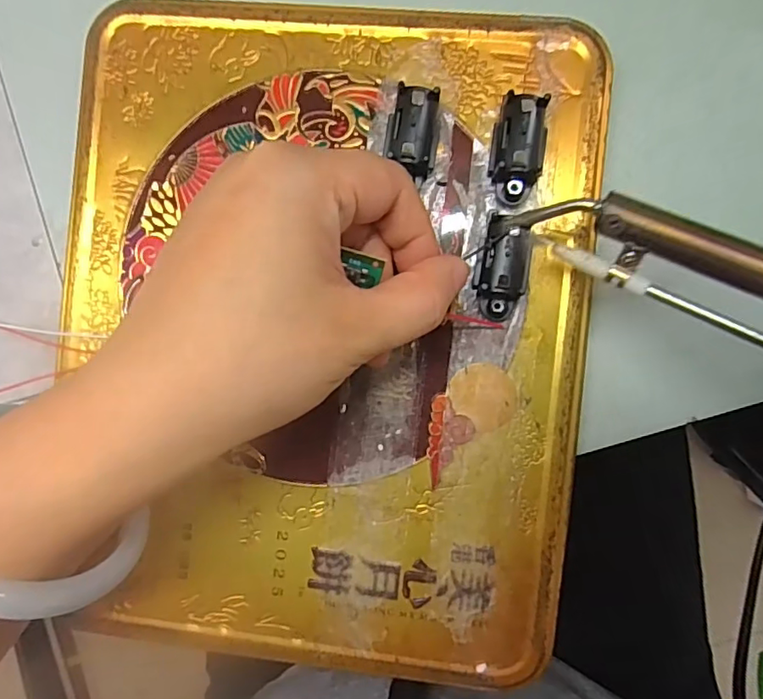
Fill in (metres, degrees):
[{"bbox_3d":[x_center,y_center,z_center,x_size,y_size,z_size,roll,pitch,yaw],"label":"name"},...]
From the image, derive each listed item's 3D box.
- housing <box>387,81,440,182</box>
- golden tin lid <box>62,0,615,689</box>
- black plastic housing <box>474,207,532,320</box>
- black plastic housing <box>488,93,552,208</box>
[{"bbox_3d":[0.011,-0.074,0.187,0.016,0.016,0.028,5,91,5],"label":"housing"},{"bbox_3d":[-0.023,-0.003,0.195,0.192,0.016,0.233,5,91,6],"label":"golden tin lid"},{"bbox_3d":[0.042,-0.028,0.187,0.018,0.015,0.035,6,104,6],"label":"black plastic housing"},{"bbox_3d":[0.047,-0.067,0.185,0.018,0.013,0.033,9,91,5],"label":"black plastic housing"}]

